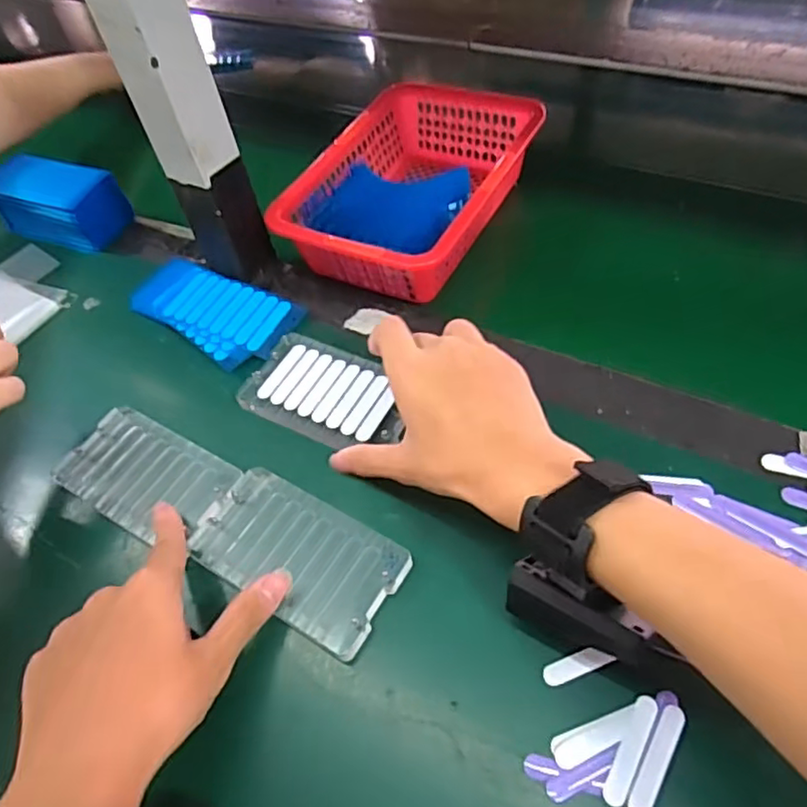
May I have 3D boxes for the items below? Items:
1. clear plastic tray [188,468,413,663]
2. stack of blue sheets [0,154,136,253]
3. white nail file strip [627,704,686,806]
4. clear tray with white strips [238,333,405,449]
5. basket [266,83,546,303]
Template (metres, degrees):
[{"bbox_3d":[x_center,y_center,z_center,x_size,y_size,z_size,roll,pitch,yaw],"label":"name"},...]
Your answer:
[{"bbox_3d":[-0.065,0.086,0.370,0.123,0.008,0.067,25,56,23],"label":"clear plastic tray"},{"bbox_3d":[-0.328,-0.190,0.596,0.125,0.050,0.068,22,55,21],"label":"stack of blue sheets"},{"bbox_3d":[0.119,0.167,0.294,0.012,0.004,0.052,25,62,24],"label":"white nail file strip"},{"bbox_3d":[-0.053,-0.009,0.438,0.119,0.011,0.070,22,55,21],"label":"clear tray with white strips"},{"bbox_3d":[0.011,-0.182,0.536,0.155,0.071,0.238,21,54,20],"label":"basket"}]

